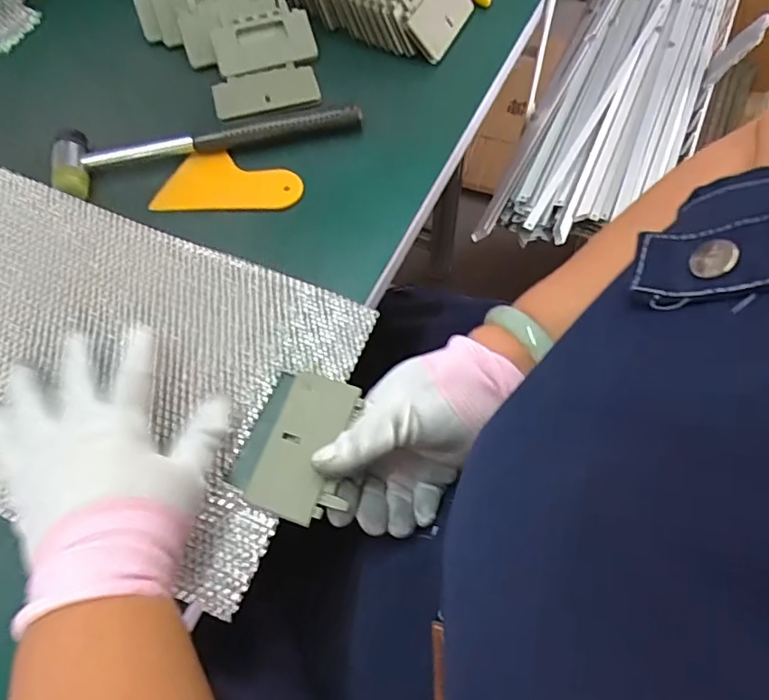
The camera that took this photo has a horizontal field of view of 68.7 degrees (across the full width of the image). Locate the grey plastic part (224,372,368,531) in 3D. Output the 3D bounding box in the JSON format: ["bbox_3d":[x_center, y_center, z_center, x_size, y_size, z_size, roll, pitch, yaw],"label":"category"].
[{"bbox_3d":[-0.051,0.055,0.336,0.063,0.014,0.084,18,65,7],"label":"grey plastic part"}]

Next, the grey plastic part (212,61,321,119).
[{"bbox_3d":[-0.099,-0.217,0.470,0.085,0.005,0.050,-14,63,-5],"label":"grey plastic part"}]

